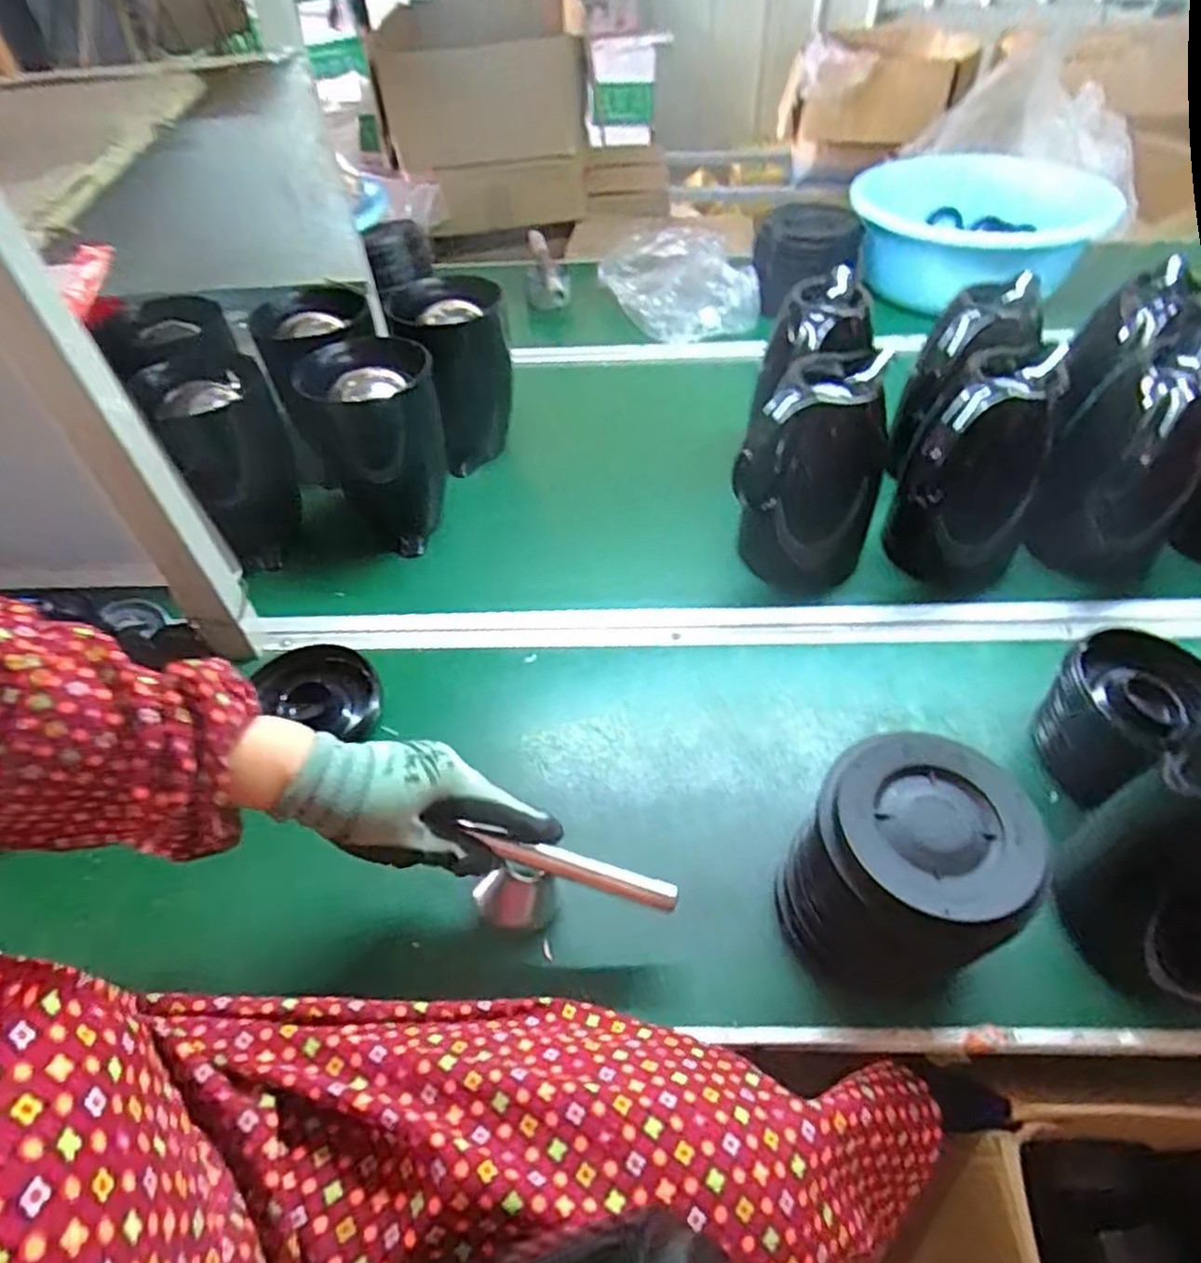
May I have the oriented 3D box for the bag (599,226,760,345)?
[{"bbox_3d":[0.121,-0.554,1.109,0.192,0.076,0.271,-16,49,-11],"label":"bag"}]

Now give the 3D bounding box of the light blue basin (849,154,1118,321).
[{"bbox_3d":[0.604,-0.627,1.127,0.407,0.130,0.345,8,49,10],"label":"light blue basin"}]

